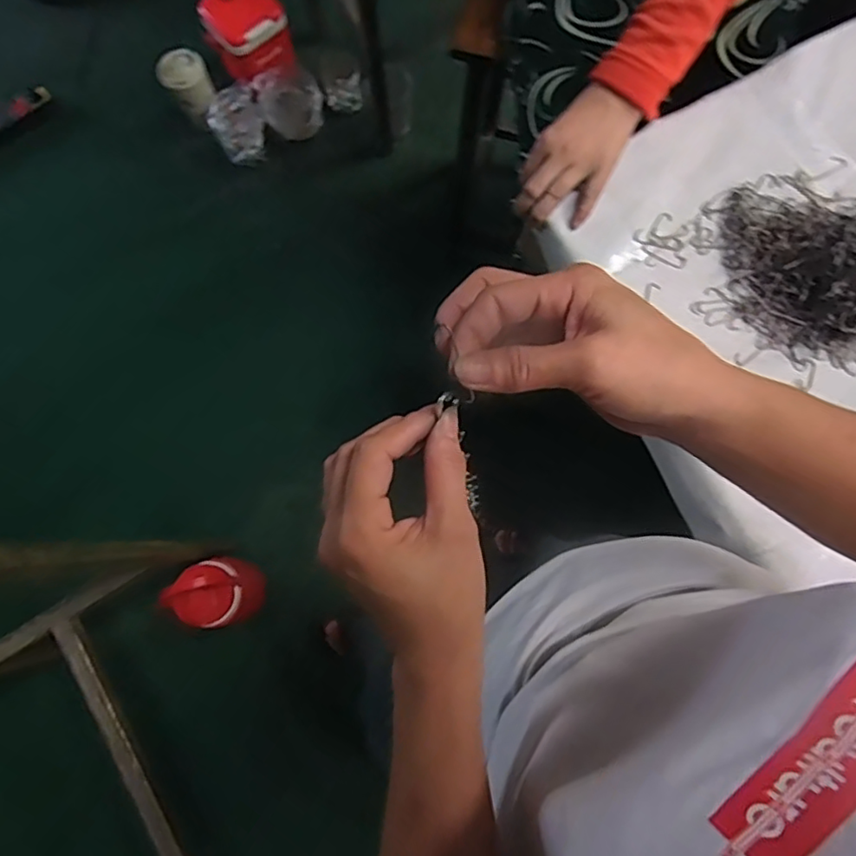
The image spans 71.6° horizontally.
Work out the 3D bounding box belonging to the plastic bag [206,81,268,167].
[{"bbox_3d":[-0.417,-0.670,1.313,0.111,0.114,0.101,-26,80,-4],"label":"plastic bag"}]

